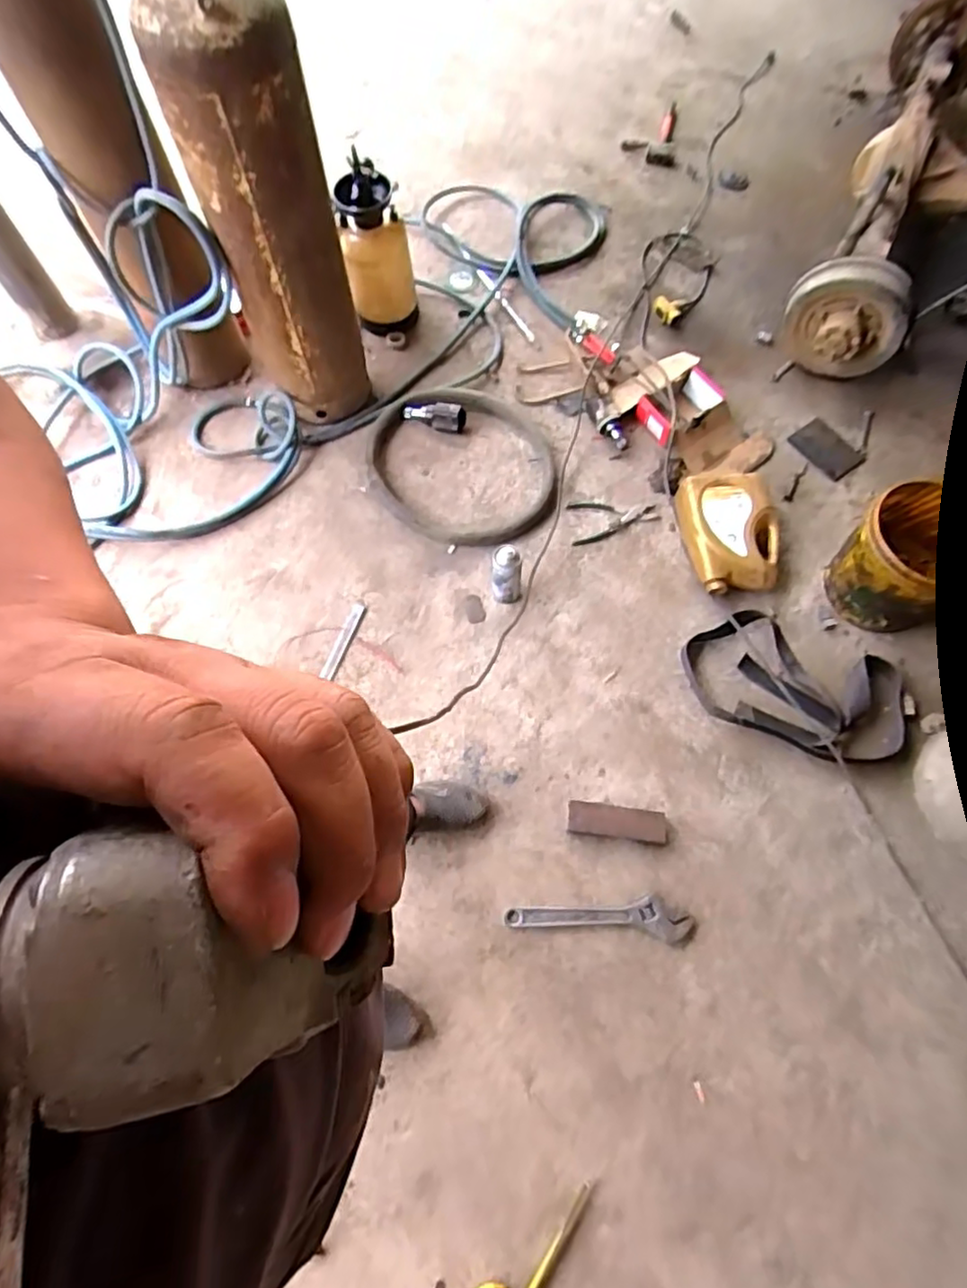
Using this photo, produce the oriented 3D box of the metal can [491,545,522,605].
[{"bbox_3d":[0.054,-0.165,1.542,0.069,0.178,0.069,0,68,-1],"label":"metal can"}]

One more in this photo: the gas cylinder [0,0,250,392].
[{"bbox_3d":[-0.744,-1.006,1.207,0.256,1.379,0.278,-27,71,-11],"label":"gas cylinder"}]

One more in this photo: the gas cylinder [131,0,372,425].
[{"bbox_3d":[-0.449,-0.896,1.413,0.273,1.015,0.250,-17,69,-8],"label":"gas cylinder"}]

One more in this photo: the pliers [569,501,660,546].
[{"bbox_3d":[0.343,-0.329,1.727,0.232,0.011,0.134,-7,68,-4],"label":"pliers"}]

